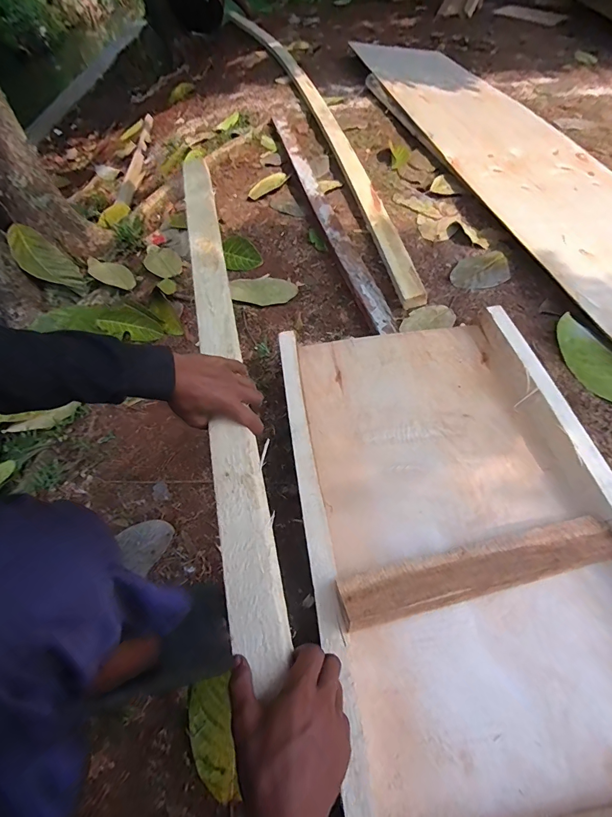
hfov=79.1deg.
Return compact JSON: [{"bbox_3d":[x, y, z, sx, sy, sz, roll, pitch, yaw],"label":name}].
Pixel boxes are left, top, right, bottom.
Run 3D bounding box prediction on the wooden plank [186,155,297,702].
[{"bbox_3d":[-0.143,-0.116,0.603,0.064,0.032,0.964,-12,61,-5],"label":"wooden plank"}]

